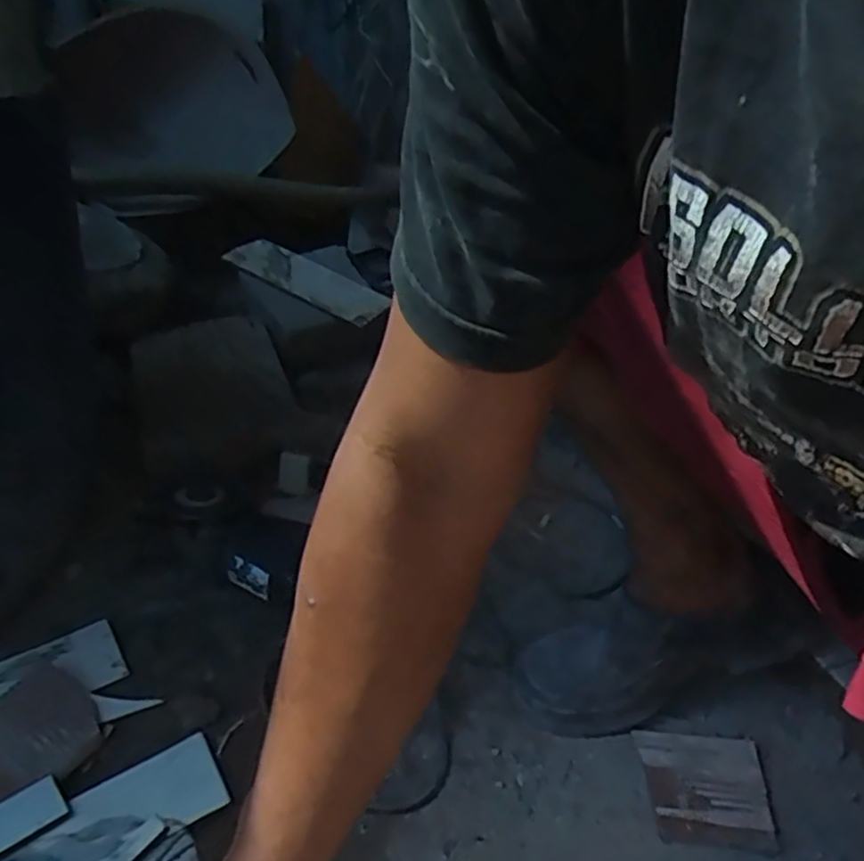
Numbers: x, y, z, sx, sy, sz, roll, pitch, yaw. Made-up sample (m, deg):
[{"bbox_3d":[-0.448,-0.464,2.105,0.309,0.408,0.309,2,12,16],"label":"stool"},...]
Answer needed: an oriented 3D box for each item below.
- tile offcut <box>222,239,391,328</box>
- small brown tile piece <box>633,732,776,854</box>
[{"bbox_3d":[-0.206,-0.250,1.147,0.289,0.016,0.084,29,58,18],"label":"tile offcut"},{"bbox_3d":[0.224,0.292,0.573,0.096,0.005,0.094,0,33,5],"label":"small brown tile piece"}]

